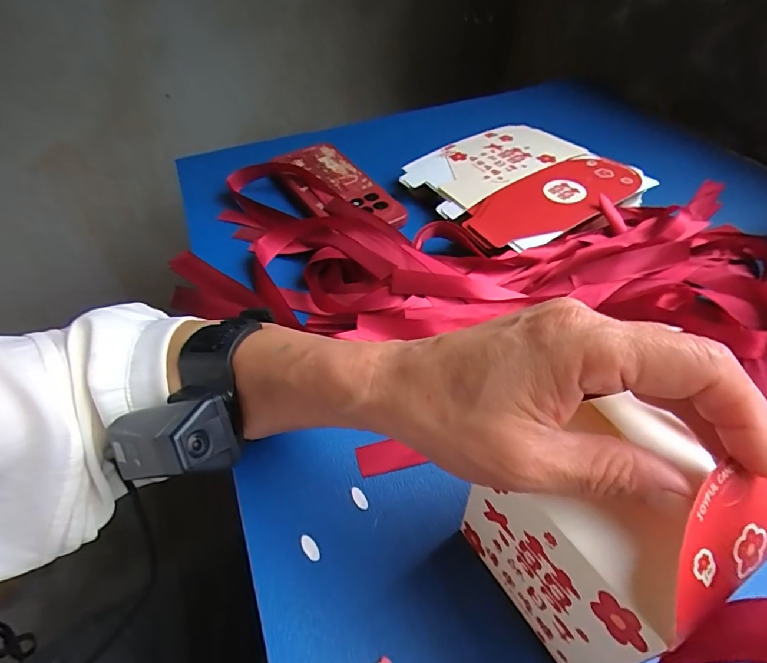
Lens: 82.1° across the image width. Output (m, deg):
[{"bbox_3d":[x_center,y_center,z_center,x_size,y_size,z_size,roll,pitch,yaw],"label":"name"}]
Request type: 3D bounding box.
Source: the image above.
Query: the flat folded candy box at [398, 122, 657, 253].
[{"bbox_3d":[0.132,-0.148,0.427,0.180,0.017,0.175,-28,53,-18],"label":"flat folded candy box"}]

